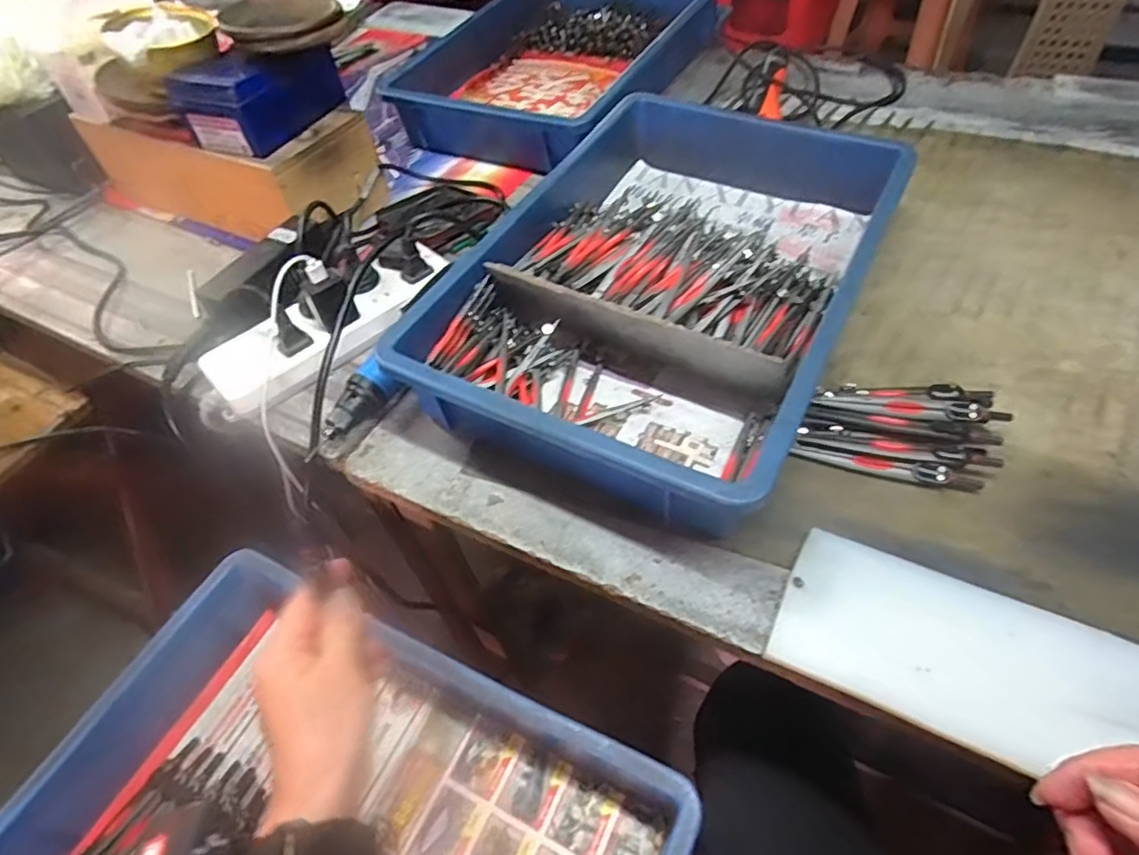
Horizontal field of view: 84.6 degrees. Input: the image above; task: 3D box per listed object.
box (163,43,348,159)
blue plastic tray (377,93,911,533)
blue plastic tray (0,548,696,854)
[{"bbox_3d":[-0.310,-0.339,0.623,0.092,0.068,0.139,16,55,18],"label":"box"},{"bbox_3d":[0.086,-0.134,0.535,0.280,0.077,0.430,22,57,22],"label":"blue plastic tray"},{"bbox_3d":[-0.166,0.296,0.435,0.440,0.083,0.300,18,55,17],"label":"blue plastic tray"}]

